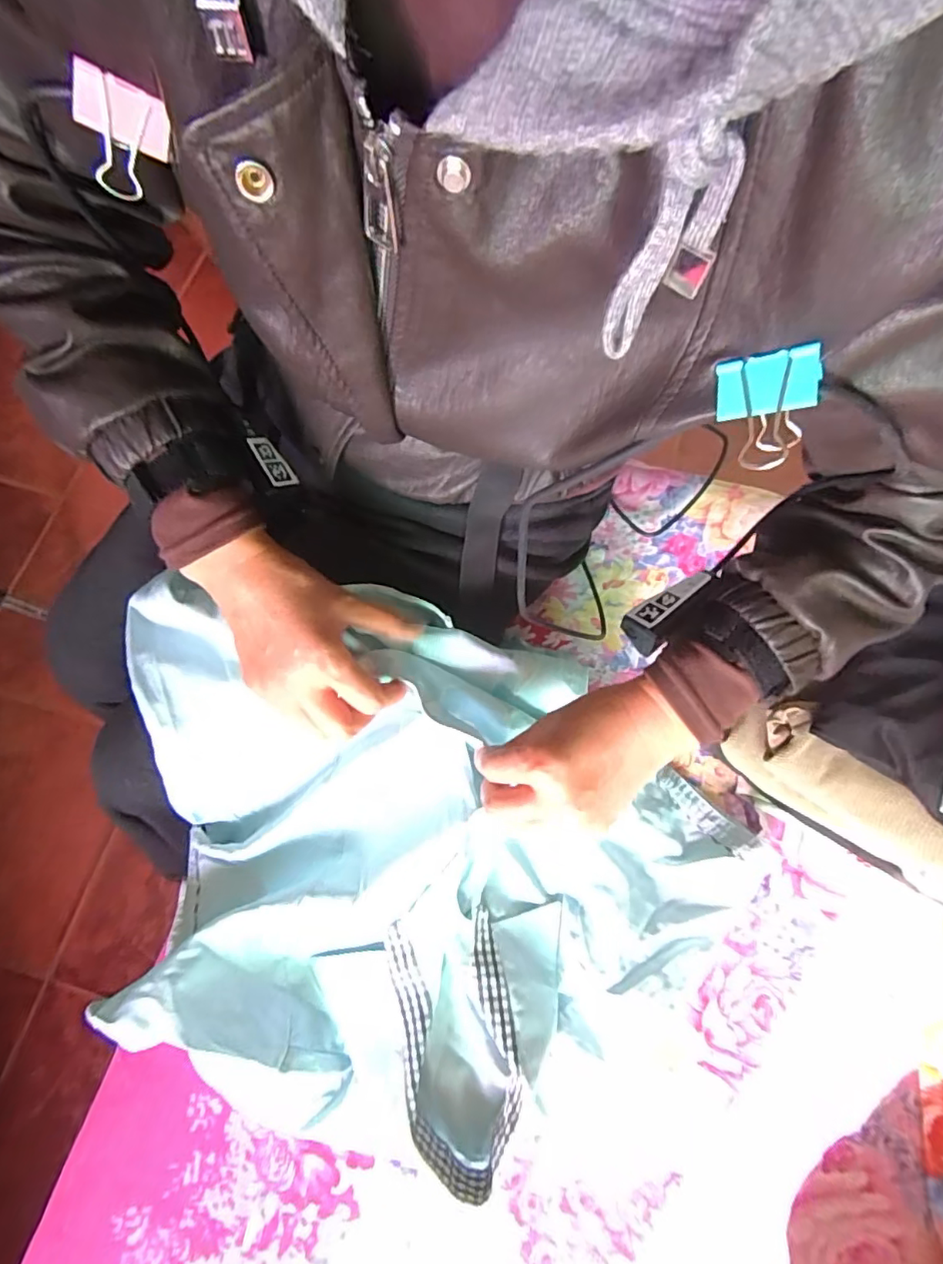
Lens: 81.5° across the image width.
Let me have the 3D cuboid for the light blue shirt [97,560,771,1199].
[{"bbox_3d":[-0.072,0.155,0.419,0.524,0.121,0.391,38,76,9],"label":"light blue shirt"}]

